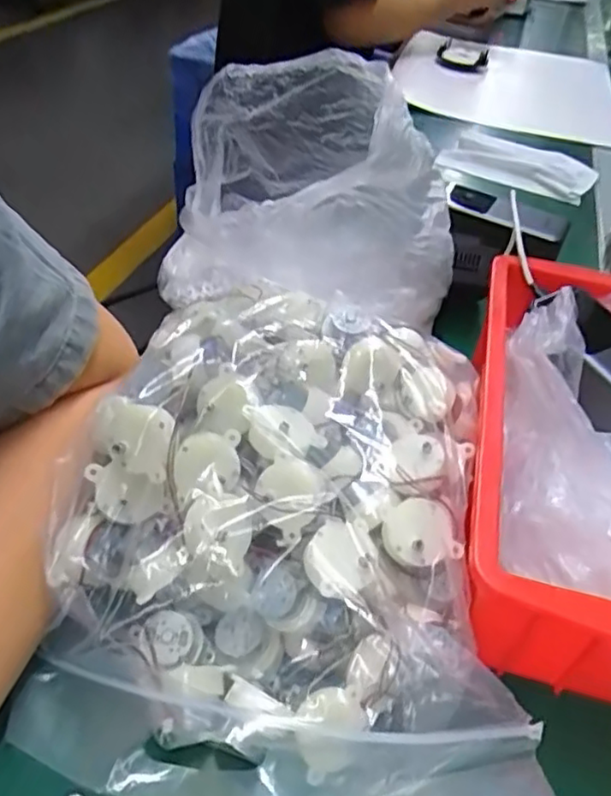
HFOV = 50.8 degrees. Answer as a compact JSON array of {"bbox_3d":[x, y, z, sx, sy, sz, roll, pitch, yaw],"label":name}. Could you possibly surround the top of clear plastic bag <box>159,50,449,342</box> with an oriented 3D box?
[{"bbox_3d":[0.004,-0.148,0.464,0.215,0.145,0.132,12,42,4],"label":"top of clear plastic bag"}]

